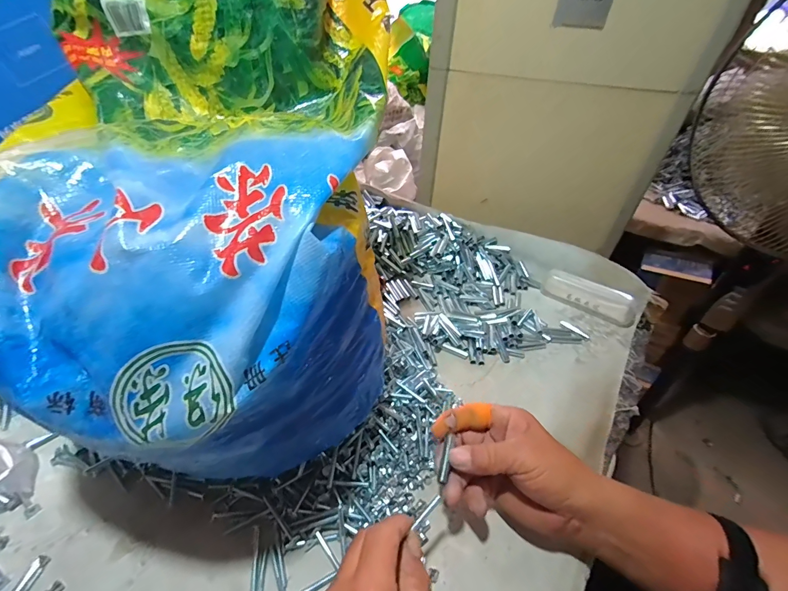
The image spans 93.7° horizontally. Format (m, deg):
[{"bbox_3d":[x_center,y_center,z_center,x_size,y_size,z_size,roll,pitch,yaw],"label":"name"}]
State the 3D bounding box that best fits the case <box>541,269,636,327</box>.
[{"bbox_3d":[0.320,0.000,0.608,0.143,0.047,0.030,29,48,29],"label":"case"}]

